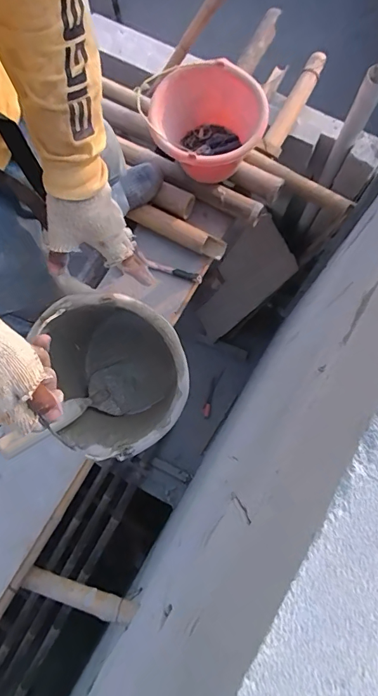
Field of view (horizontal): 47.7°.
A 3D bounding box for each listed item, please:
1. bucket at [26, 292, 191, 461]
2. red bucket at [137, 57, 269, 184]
[{"bbox_3d":[-0.101,0.039,0.631,0.182,0.179,0.216,-26,79,-4],"label":"bucket"},{"bbox_3d":[0.032,-0.619,1.188,0.283,0.224,0.340,-24,78,-4],"label":"red bucket"}]

